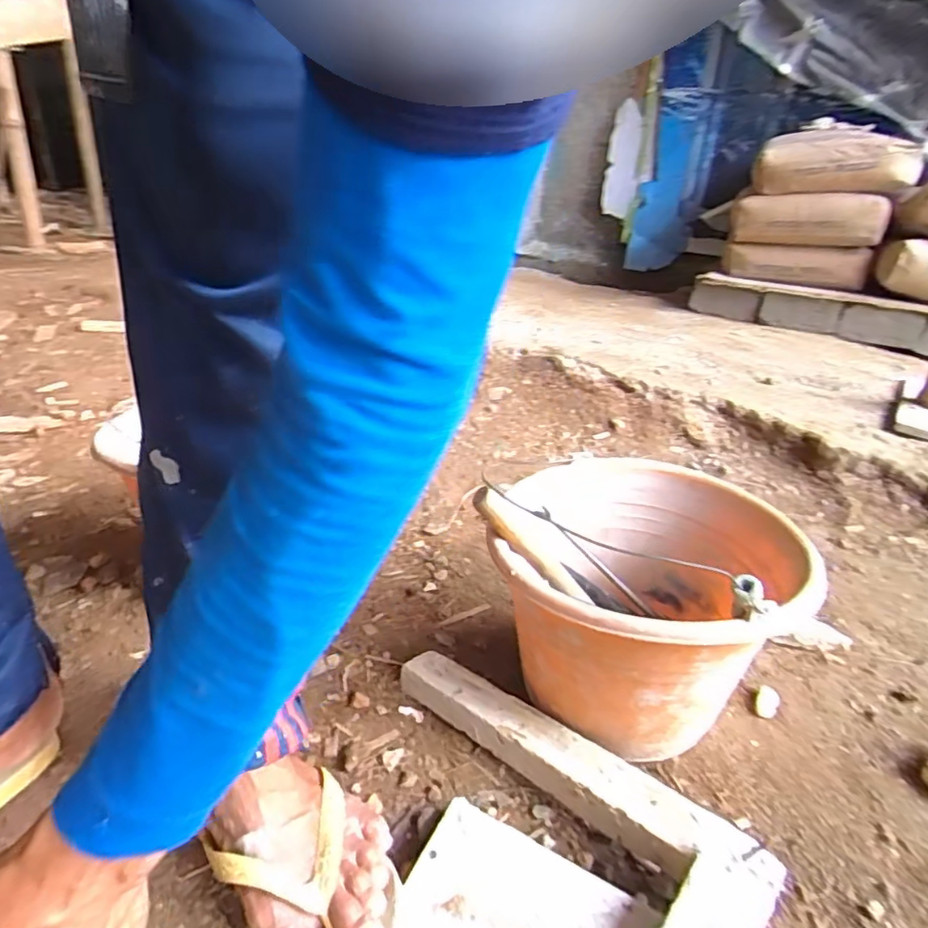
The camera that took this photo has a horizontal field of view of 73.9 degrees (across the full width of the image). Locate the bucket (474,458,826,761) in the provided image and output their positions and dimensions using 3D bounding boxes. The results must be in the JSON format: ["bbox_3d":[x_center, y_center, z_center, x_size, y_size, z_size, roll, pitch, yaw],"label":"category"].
[{"bbox_3d":[0.159,0.140,0.588,0.247,0.220,0.259,4,28,-2],"label":"bucket"}]

